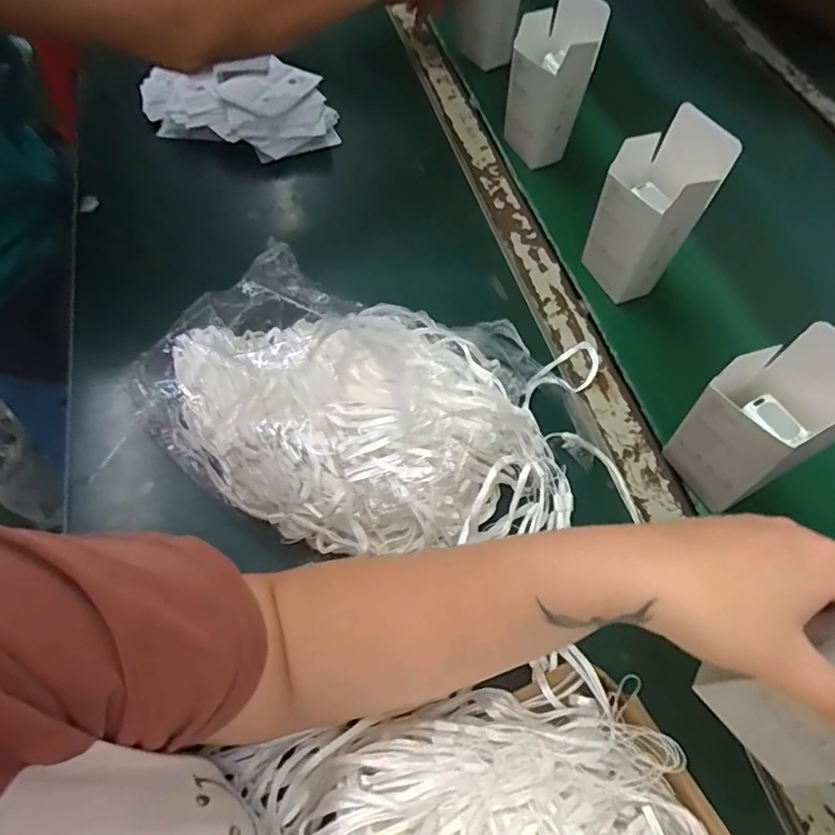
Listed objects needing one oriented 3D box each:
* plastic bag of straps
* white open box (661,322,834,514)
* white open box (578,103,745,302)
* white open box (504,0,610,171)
[{"bbox_3d":[-0.042,-0.025,0.421,0.330,0.068,0.232,20,61,9],"label":"plastic bag of straps"},{"bbox_3d":[0.226,0.005,0.374,0.047,0.146,0.067,-25,64,-16],"label":"white open box"},{"bbox_3d":[0.191,-0.172,0.473,0.047,0.146,0.066,-20,63,-14],"label":"white open box"},{"bbox_3d":[0.129,-0.340,0.569,0.053,0.140,0.071,-23,64,-15],"label":"white open box"}]

